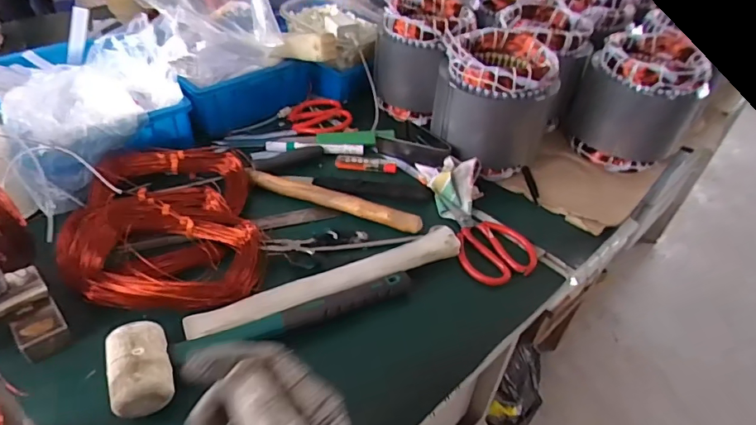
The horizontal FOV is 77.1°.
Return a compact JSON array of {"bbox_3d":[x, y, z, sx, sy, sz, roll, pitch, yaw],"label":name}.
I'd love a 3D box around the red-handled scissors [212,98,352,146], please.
[{"bbox_3d":[-0.150,-0.143,0.749,0.208,0.015,0.074,-11,61,-11],"label":"red-handled scissors"}]

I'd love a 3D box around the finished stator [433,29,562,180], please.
[{"bbox_3d":[0.154,-0.154,0.650,0.149,0.148,0.146,7,41,3],"label":"finished stator"}]

